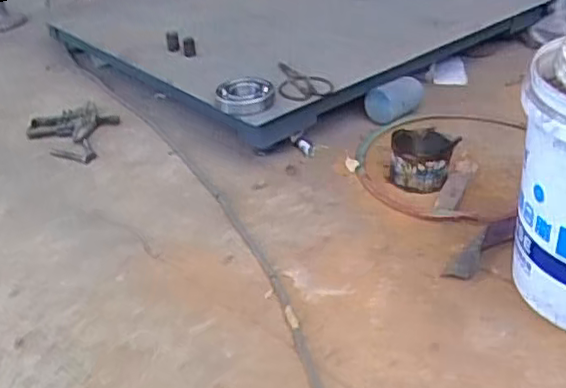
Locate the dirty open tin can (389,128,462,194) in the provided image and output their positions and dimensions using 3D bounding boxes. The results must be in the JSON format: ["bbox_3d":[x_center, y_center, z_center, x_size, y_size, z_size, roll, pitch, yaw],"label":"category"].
[{"bbox_3d":[0.244,-0.068,1.097,0.105,0.070,0.115,-2,34,1],"label":"dirty open tin can"}]

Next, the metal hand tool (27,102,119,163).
[{"bbox_3d":[-0.449,-0.128,1.295,0.182,0.034,0.176,2,34,8],"label":"metal hand tool"}]

